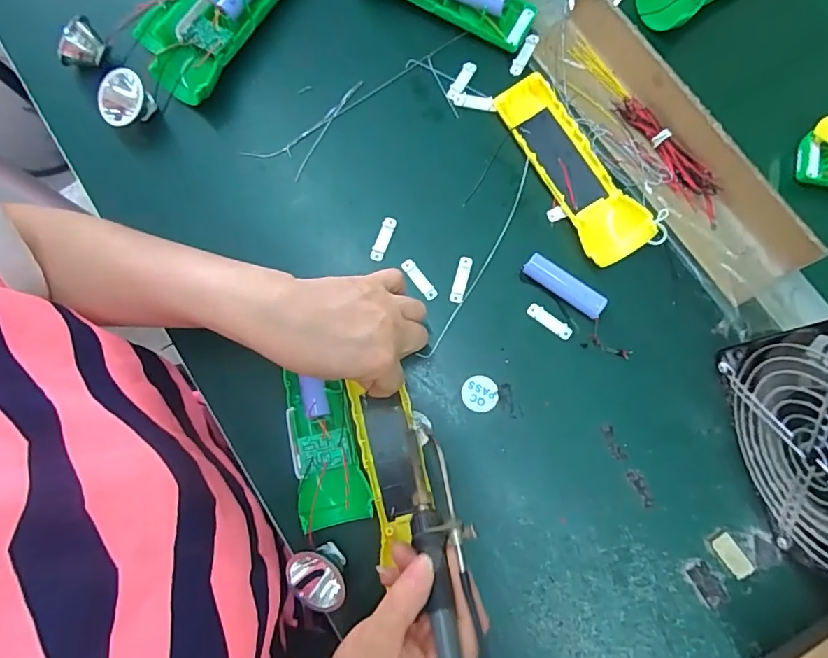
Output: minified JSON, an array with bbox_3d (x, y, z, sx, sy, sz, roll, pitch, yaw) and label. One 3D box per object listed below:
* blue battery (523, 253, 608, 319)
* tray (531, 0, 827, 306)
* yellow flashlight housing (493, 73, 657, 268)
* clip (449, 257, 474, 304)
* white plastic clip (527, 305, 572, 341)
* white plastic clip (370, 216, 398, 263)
[{"bbox_3d":[0.115,-0.033,0.390,0.065,0.018,0.018,35,88,11],"label":"blue battery"},{"bbox_3d":[0.189,-0.146,0.396,0.065,0.042,0.277,-33,80,-4],"label":"tray"},{"bbox_3d":[0.123,-0.128,0.401,0.052,0.032,0.162,-26,79,4],"label":"yellow flashlight housing"},{"bbox_3d":[0.037,-0.039,0.402,0.011,0.004,0.037,14,84,10],"label":"clip"},{"bbox_3d":[0.104,-0.006,0.394,0.038,0.004,0.011,37,88,11],"label":"white plastic clip"},{"bbox_3d":[-0.025,-0.072,0.412,0.011,0.005,0.039,18,85,10],"label":"white plastic clip"}]

